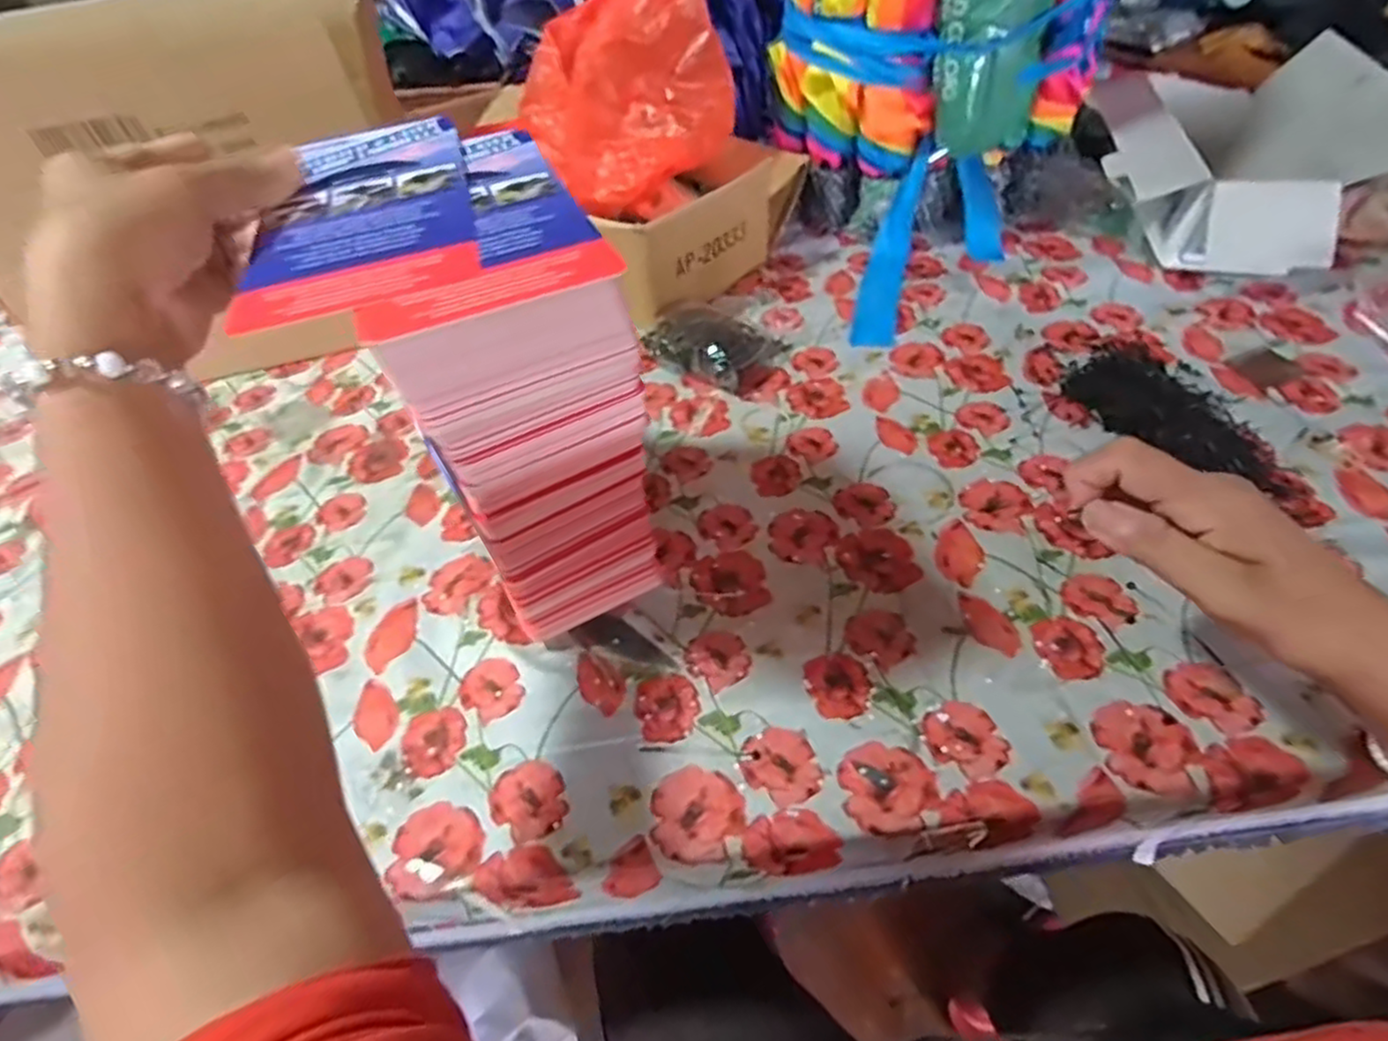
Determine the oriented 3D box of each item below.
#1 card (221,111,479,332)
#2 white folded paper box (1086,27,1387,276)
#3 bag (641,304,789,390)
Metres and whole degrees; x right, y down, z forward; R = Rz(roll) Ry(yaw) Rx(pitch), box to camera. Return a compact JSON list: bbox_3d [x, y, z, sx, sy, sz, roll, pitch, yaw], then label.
[{"bbox_3d":[-0.139,-0.132,0.296,0.086,0.005,0.158,-16,50,-7],"label":"card"},{"bbox_3d":[0.506,-0.348,0.656,0.195,0.119,0.287,-4,48,3],"label":"white folded paper box"},{"bbox_3d":[0.014,-0.163,0.612,0.109,0.034,0.086,30,58,29],"label":"bag"}]

